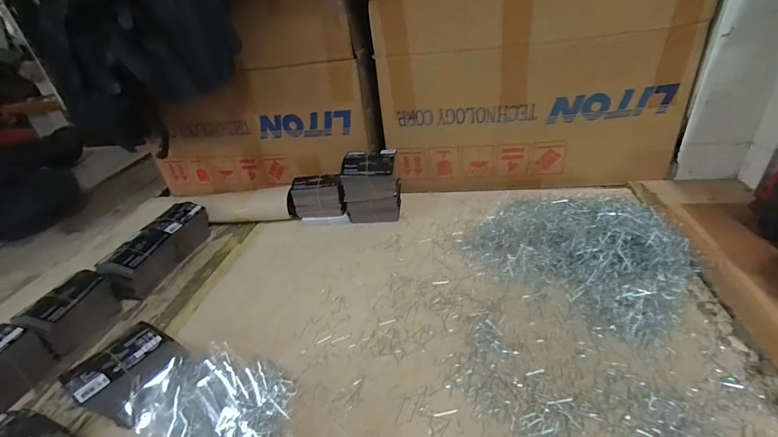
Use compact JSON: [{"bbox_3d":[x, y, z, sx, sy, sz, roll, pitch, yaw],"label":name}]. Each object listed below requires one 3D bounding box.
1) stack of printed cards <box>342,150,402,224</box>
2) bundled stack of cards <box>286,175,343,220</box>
[{"bbox_3d":[-0.033,-0.056,0.736,0.111,0.143,0.066,-1,33,10],"label":"stack of printed cards"},{"bbox_3d":[-0.145,-0.037,0.779,0.127,0.092,0.046,2,34,15],"label":"bundled stack of cards"}]

